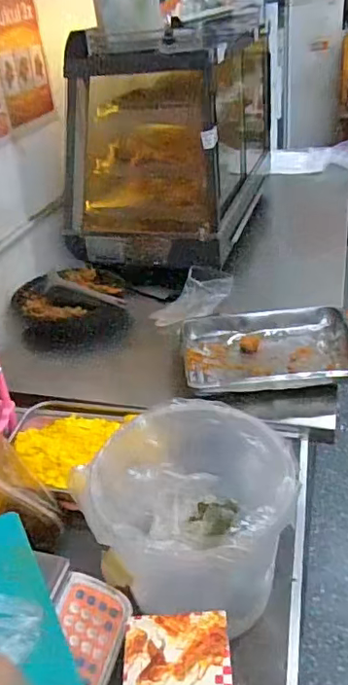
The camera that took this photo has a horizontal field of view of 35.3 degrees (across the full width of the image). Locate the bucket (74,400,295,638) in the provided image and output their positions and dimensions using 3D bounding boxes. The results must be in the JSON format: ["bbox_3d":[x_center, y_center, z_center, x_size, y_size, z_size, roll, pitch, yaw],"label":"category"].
[{"bbox_3d":[0.025,0.222,0.756,0.237,0.190,0.247,-5,33,3],"label":"bucket"}]

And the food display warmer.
[{"bbox_3d":[0.022,-0.687,1.734,0.428,0.562,0.954,6,35,19],"label":"food display warmer"}]

